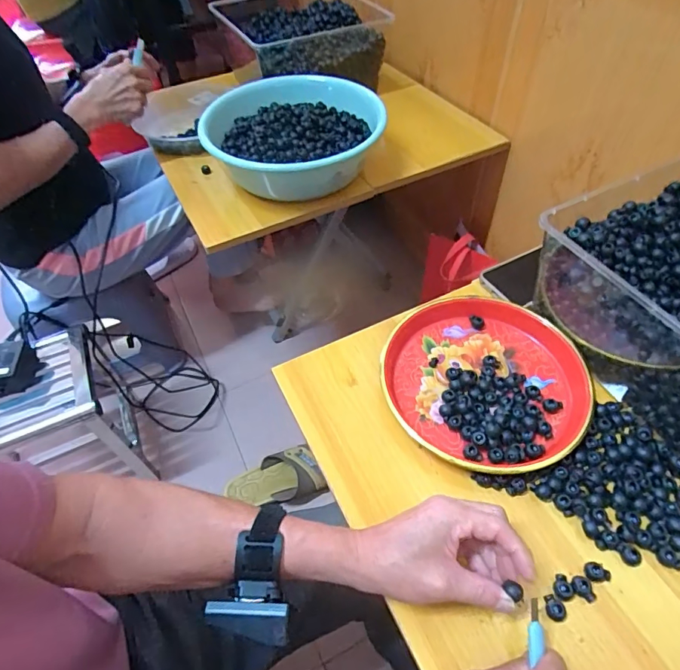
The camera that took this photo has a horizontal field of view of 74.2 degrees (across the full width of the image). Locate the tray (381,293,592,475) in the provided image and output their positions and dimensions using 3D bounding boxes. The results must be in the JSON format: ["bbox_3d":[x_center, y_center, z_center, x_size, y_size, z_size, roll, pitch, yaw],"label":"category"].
[{"bbox_3d":[0.158,0.047,0.495,0.206,0.036,0.205,-39,59,-24],"label":"tray"}]

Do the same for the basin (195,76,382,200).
[{"bbox_3d":[-0.072,-0.313,0.726,0.279,0.097,0.224,-12,52,-6],"label":"basin"}]

